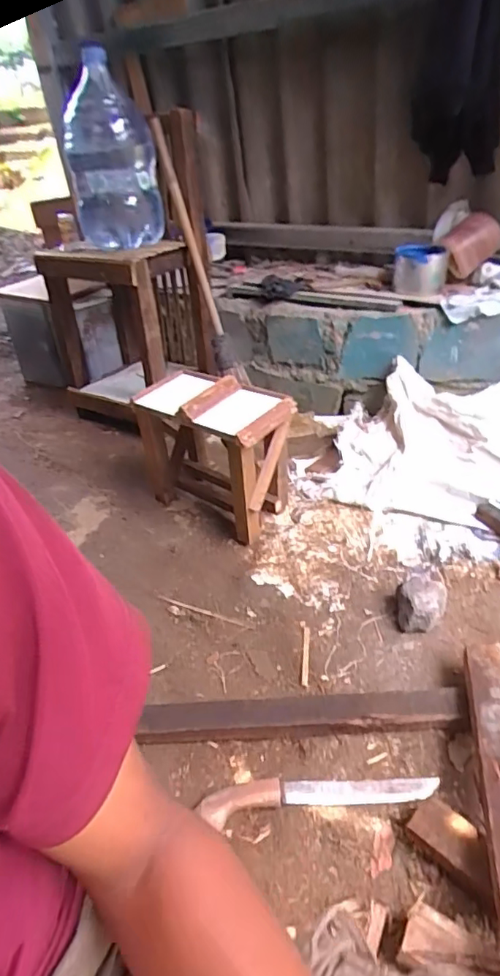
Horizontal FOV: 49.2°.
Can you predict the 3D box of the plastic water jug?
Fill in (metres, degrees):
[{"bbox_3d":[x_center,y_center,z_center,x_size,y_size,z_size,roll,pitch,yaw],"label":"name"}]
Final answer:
[{"bbox_3d":[-0.394,-0.934,1.539,0.233,0.446,0.272,-11,34,-8],"label":"plastic water jug"}]

